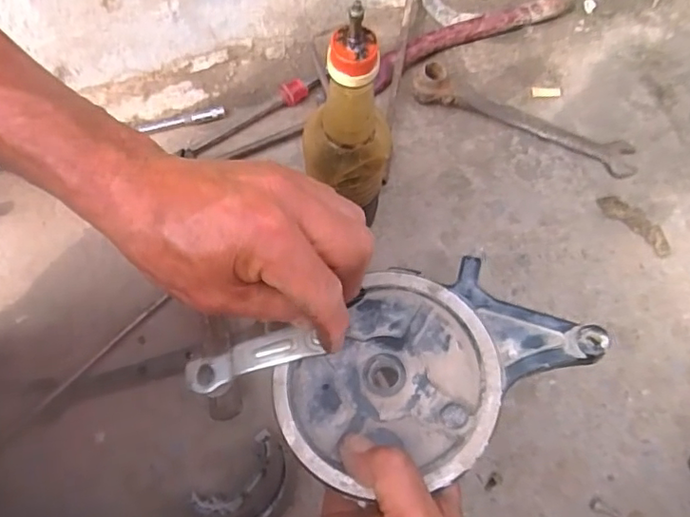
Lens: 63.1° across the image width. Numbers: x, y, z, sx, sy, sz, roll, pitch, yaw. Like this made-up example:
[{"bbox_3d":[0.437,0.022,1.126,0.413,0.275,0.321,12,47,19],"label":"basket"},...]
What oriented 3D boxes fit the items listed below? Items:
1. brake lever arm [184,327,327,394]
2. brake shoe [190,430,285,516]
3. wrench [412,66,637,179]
[{"bbox_3d":[-0.056,0.059,0.330,0.084,0.010,0.021,-19,73,13],"label":"brake lever arm"},{"bbox_3d":[-0.086,0.211,0.510,0.097,0.040,0.066,-41,78,-13],"label":"brake shoe"},{"bbox_3d":[0.210,-0.163,0.650,0.277,0.044,0.045,19,73,4],"label":"wrench"}]

